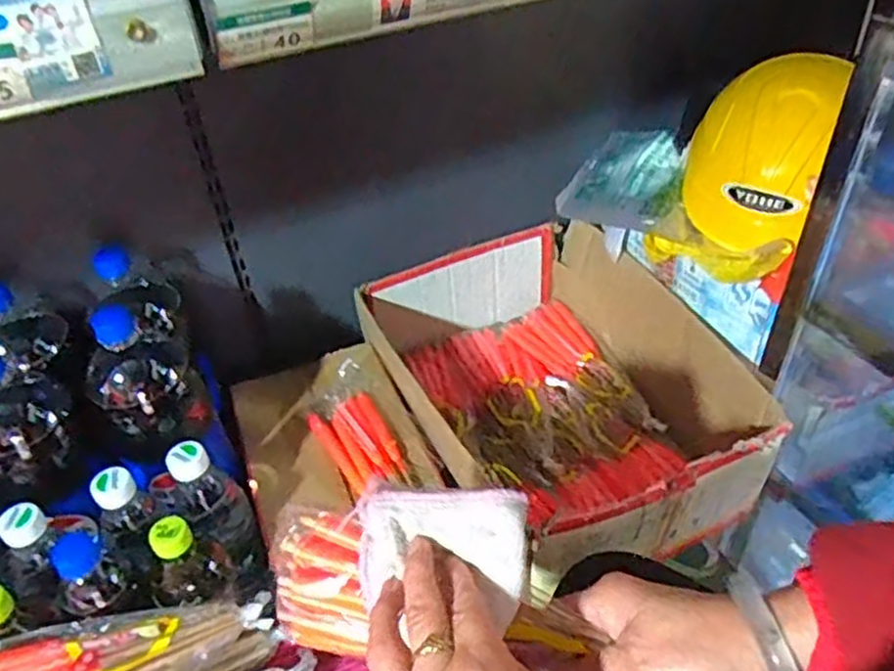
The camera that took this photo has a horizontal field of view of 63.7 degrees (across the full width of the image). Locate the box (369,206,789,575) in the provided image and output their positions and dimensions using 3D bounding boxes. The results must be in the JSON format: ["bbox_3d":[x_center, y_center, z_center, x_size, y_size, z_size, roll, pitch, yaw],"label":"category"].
[{"bbox_3d":[0.123,0.055,0.839,0.325,0.146,0.442,-18,43,-15],"label":"box"}]

